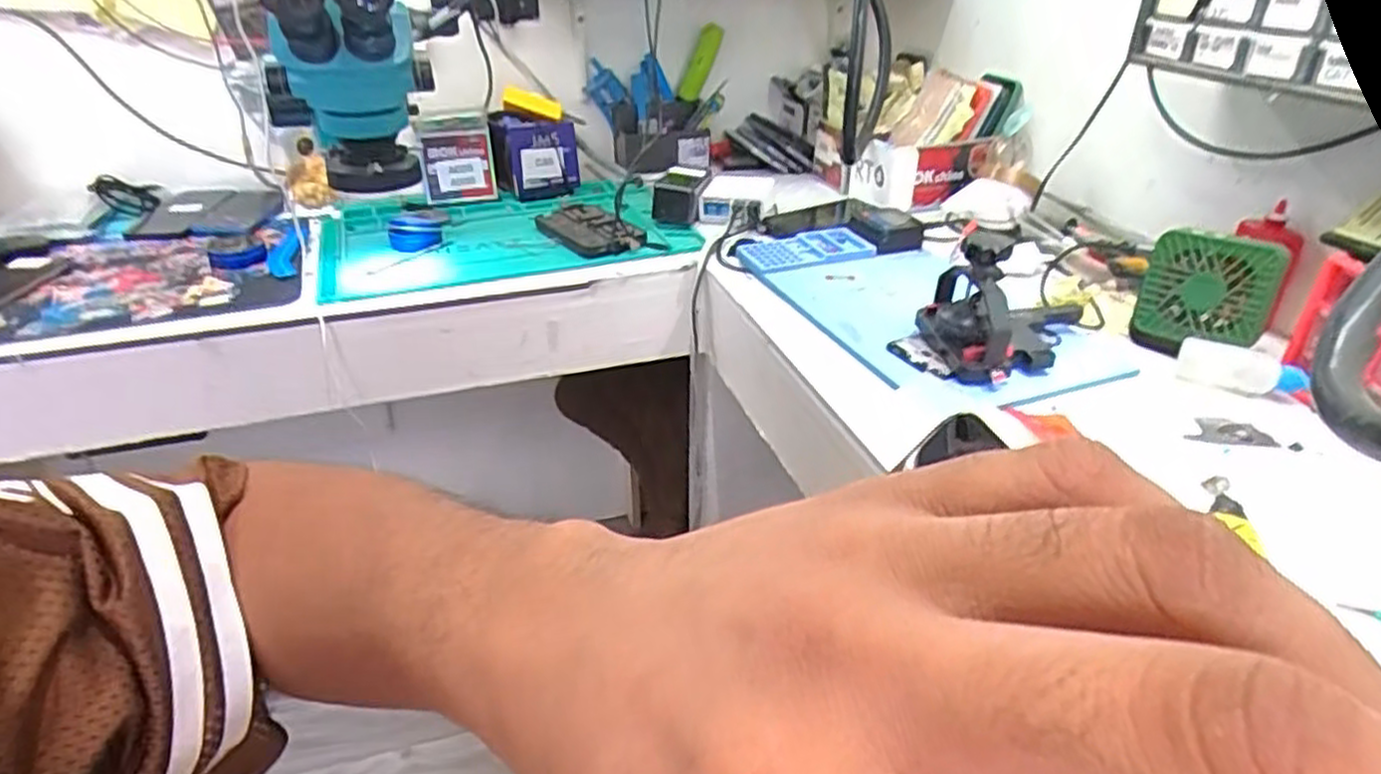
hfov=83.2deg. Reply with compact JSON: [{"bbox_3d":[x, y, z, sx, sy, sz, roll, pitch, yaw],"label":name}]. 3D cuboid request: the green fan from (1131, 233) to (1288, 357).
[{"bbox_3d":[0.452,-0.079,0.686,0.098,0.109,0.029,19,36,28],"label":"green fan"}]

